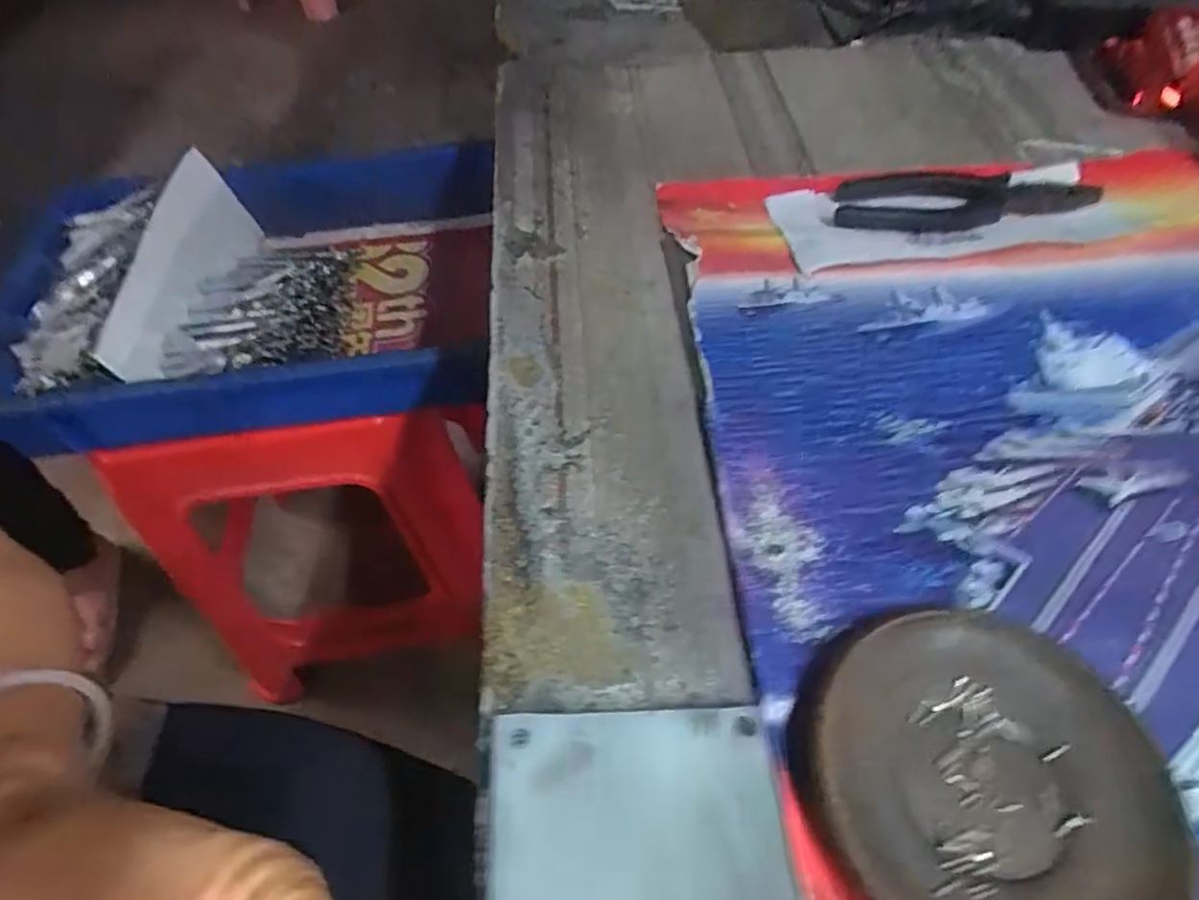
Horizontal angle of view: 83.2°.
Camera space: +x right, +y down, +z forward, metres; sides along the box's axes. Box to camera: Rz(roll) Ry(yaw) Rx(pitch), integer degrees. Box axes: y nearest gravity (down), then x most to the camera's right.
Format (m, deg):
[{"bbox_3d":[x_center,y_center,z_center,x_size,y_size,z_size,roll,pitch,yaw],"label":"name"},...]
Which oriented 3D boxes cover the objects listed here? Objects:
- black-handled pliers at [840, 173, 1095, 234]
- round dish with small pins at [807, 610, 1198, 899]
[{"bbox_3d":[0.227,-0.150,0.413,0.165,0.009,0.051,-1,53,-1],"label":"black-handled pliers"},{"bbox_3d":[0.131,0.109,0.224,0.115,0.015,0.108,0,53,0],"label":"round dish with small pins"}]

